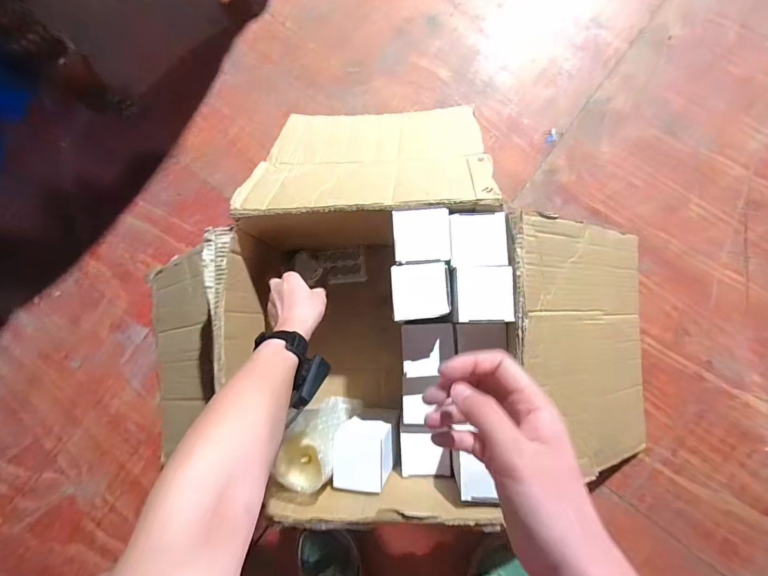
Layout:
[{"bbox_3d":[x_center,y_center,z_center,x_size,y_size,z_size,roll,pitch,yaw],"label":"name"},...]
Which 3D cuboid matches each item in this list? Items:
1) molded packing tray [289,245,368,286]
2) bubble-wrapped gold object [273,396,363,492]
[{"bbox_3d":[-0.104,-0.043,0.731,0.141,0.019,0.067,0,85,-12],"label":"molded packing tray"},{"bbox_3d":[-0.097,0.229,0.615,0.082,0.219,0.095,18,87,6],"label":"bubble-wrapped gold object"}]

